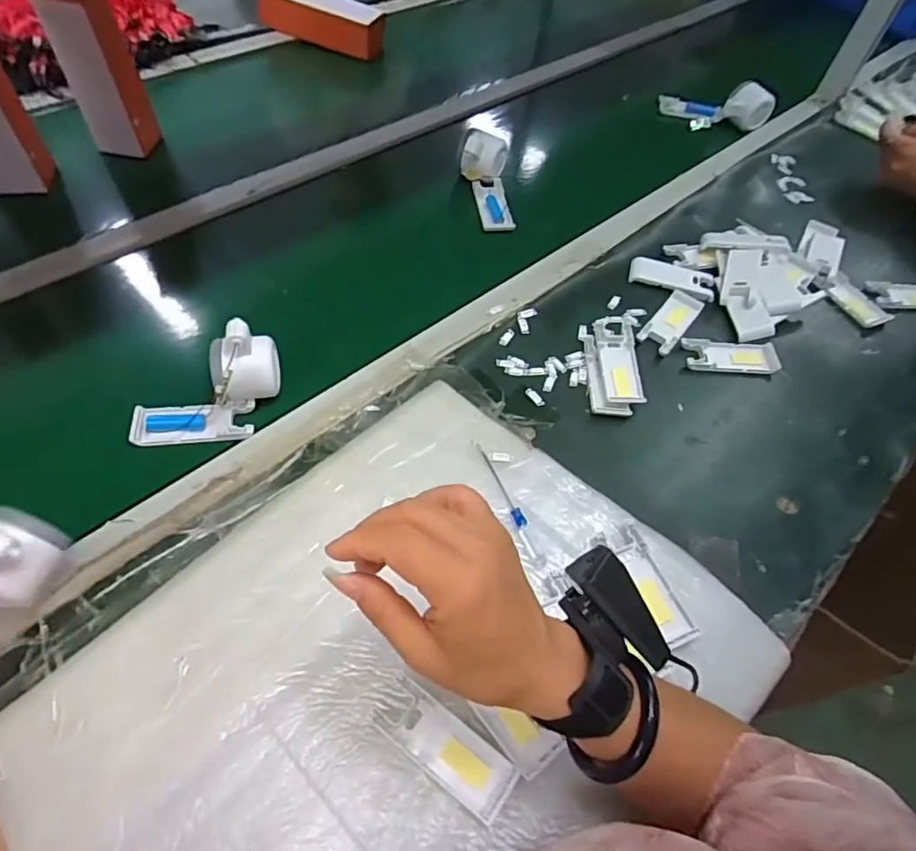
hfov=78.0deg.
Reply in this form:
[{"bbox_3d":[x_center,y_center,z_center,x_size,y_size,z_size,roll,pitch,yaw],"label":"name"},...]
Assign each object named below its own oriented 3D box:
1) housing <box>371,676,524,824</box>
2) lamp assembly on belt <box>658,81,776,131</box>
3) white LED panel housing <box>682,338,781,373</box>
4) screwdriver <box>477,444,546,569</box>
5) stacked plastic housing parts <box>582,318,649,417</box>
[{"bbox_3d":[-0.009,0.222,0.392,0.100,0.008,0.038,34,60,17],"label":"housing"},{"bbox_3d":[0.423,-0.519,0.934,0.172,0.055,0.069,12,54,25],"label":"lamp assembly on belt"},{"bbox_3d":[0.308,-0.080,0.636,0.103,0.012,0.041,2,56,-3],"label":"white LED panel housing"},{"bbox_3d":[0.046,0.066,0.500,0.010,0.008,0.126,-17,59,-15],"label":"screwdriver"},{"bbox_3d":[0.170,-0.069,0.615,0.055,0.021,0.127,3,56,-3],"label":"stacked plastic housing parts"}]

